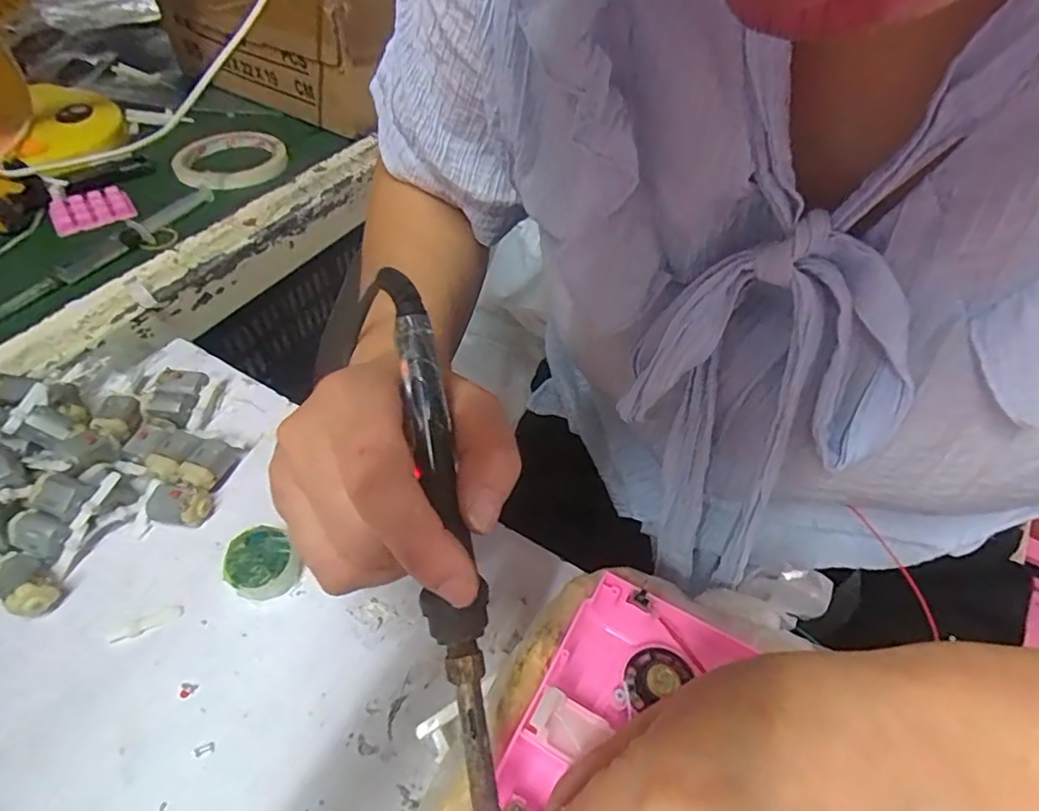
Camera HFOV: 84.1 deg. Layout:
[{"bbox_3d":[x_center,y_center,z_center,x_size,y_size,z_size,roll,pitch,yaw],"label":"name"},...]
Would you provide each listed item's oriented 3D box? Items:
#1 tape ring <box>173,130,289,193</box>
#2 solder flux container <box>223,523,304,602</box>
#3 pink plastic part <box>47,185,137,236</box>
[{"bbox_3d":[-0.273,-0.232,0.542,0.096,0.014,0.099,1,49,-2],"label":"tape ring"},{"bbox_3d":[-0.128,0.079,0.283,0.032,0.018,0.030,1,48,-1],"label":"solder flux container"},{"bbox_3d":[-0.358,-0.163,0.480,0.059,0.010,0.046,-29,56,-25],"label":"pink plastic part"}]

